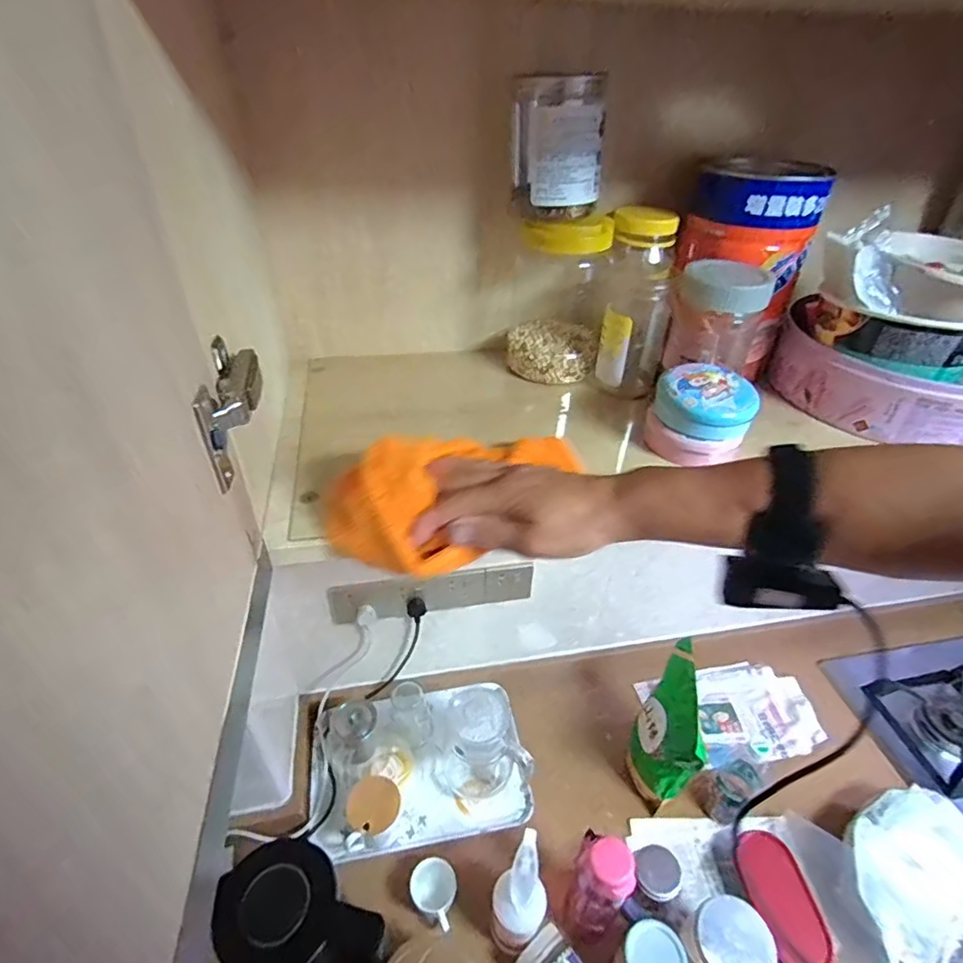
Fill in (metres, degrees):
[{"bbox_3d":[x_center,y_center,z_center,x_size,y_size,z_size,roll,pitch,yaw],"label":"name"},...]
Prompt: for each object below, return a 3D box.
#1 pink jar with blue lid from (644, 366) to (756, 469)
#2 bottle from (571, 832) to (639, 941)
[{"bbox_3d":[0.196,-0.060,0.493,0.084,0.063,0.070,18,41,20],"label":"pink jar with blue lid"},{"bbox_3d":[0.160,0.583,0.769,0.071,0.253,0.067,1,38,-1],"label":"bottle"}]

